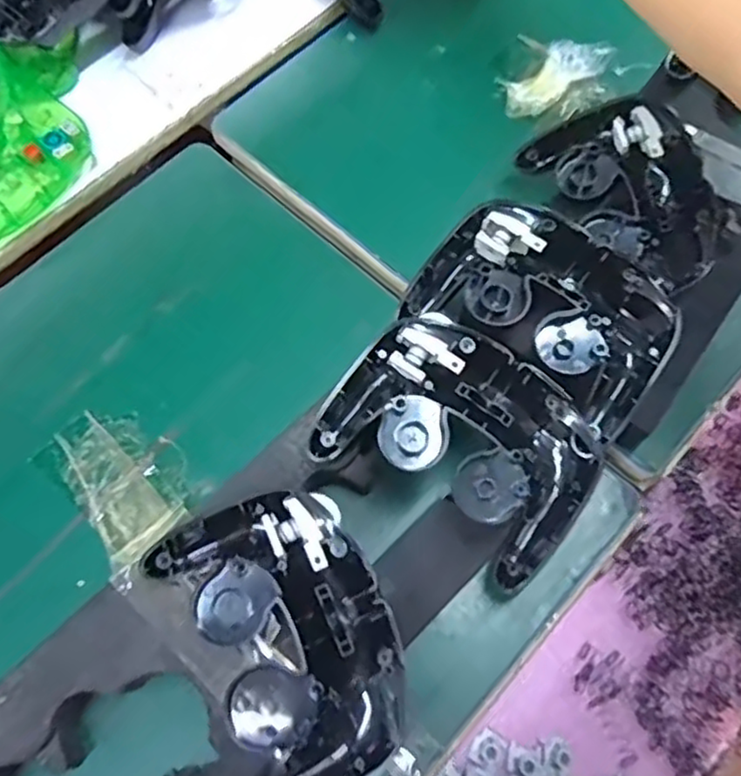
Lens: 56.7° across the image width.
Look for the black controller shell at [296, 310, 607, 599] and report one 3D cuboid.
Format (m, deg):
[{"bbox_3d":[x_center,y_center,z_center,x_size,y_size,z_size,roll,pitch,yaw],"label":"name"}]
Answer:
[{"bbox_3d":[0.048,0.023,0.356,0.137,0.047,0.094,31,69,11],"label":"black controller shell"}]

